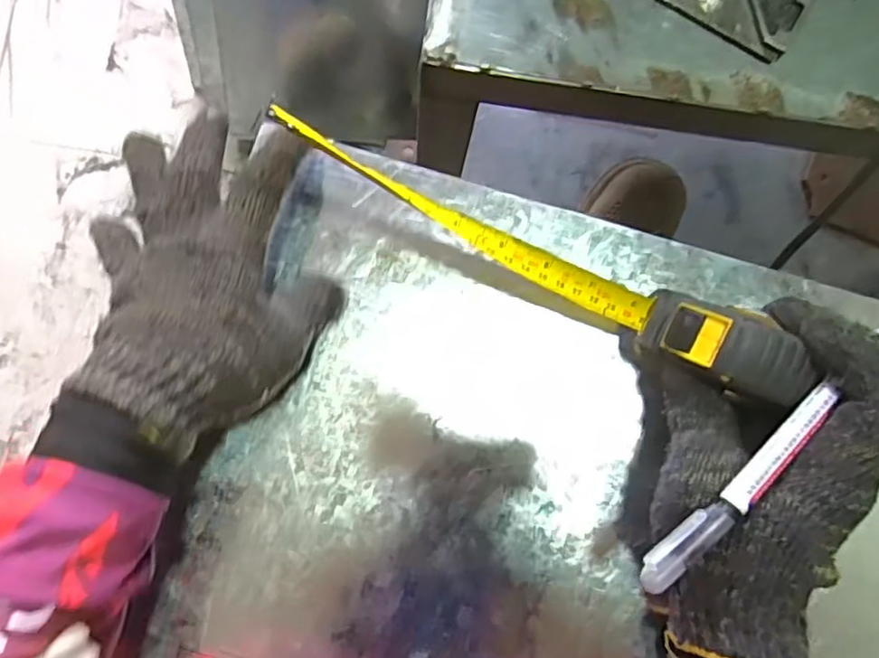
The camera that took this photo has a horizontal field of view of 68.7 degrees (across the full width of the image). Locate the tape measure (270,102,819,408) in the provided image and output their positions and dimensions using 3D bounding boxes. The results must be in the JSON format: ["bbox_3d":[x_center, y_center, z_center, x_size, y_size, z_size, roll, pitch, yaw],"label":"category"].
[{"bbox_3d":[0.041,-0.036,0.302,0.261,0.057,0.030,26,85,0],"label":"tape measure"}]

